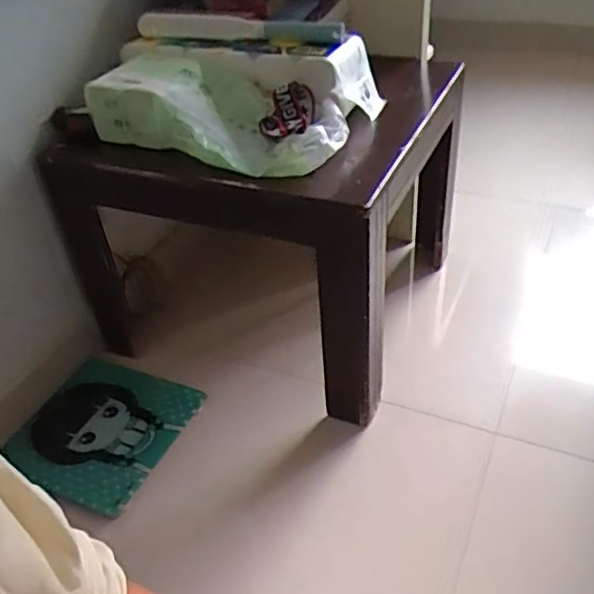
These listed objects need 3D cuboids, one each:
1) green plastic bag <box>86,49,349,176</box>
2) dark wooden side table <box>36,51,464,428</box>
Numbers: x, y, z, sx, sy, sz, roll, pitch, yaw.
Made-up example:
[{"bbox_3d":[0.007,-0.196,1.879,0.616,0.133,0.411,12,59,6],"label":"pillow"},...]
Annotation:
[{"bbox_3d":[-0.103,-0.325,1.028,0.408,0.106,0.254,13,42,22],"label":"green plastic bag"},{"bbox_3d":[-0.043,-0.163,1.227,0.583,0.433,0.539,13,43,22],"label":"dark wooden side table"}]

